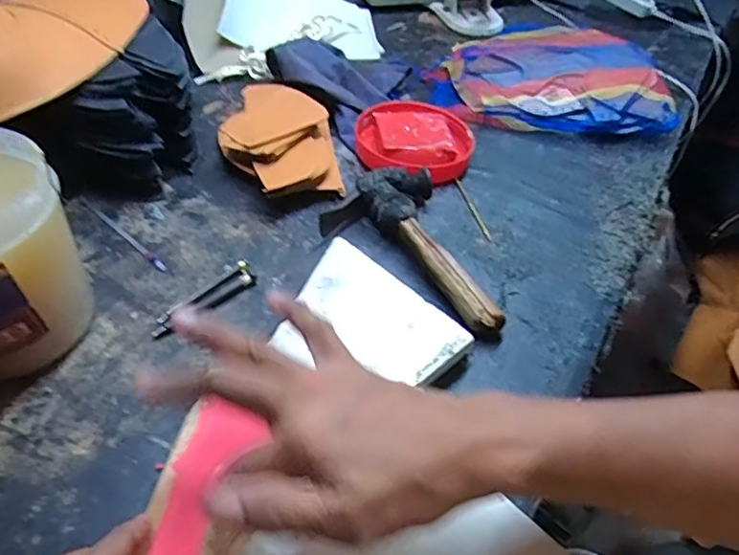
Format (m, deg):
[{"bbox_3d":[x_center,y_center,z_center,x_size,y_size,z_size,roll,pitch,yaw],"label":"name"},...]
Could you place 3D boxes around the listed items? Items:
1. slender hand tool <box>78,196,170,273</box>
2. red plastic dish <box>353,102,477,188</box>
[{"bbox_3d":[-0.212,-0.039,0.491,0.129,0.004,0.008,35,53,26],"label":"slender hand tool"},{"bbox_3d":[0.046,-0.140,0.590,0.119,0.029,0.116,2,46,-2],"label":"red plastic dish"}]

